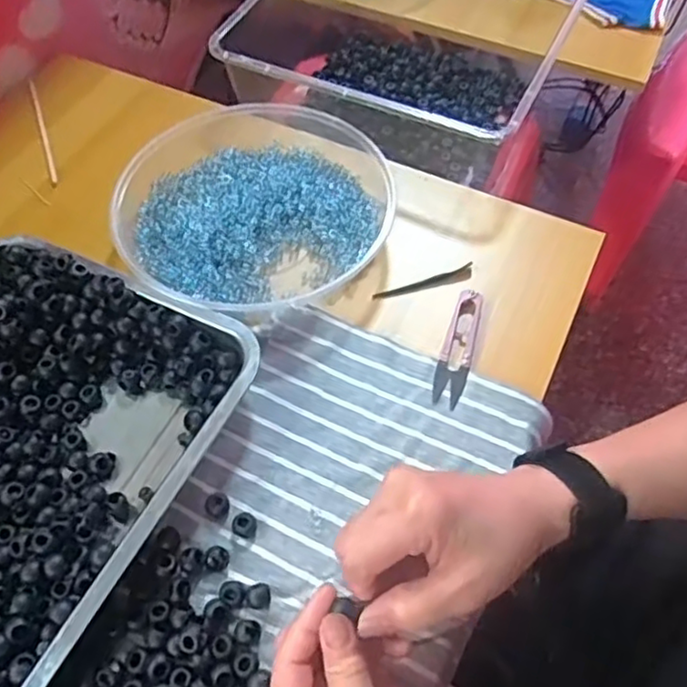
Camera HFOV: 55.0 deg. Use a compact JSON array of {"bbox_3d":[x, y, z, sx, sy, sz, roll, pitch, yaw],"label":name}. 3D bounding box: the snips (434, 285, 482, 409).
[{"bbox_3d":[0.089,0.000,0.506,0.024,0.007,0.104,16,59,10],"label":"snips"}]

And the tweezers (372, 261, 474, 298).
[{"bbox_3d":[0.068,-0.049,0.544,0.087,0.006,0.016,-16,59,-10],"label":"tweezers"}]

